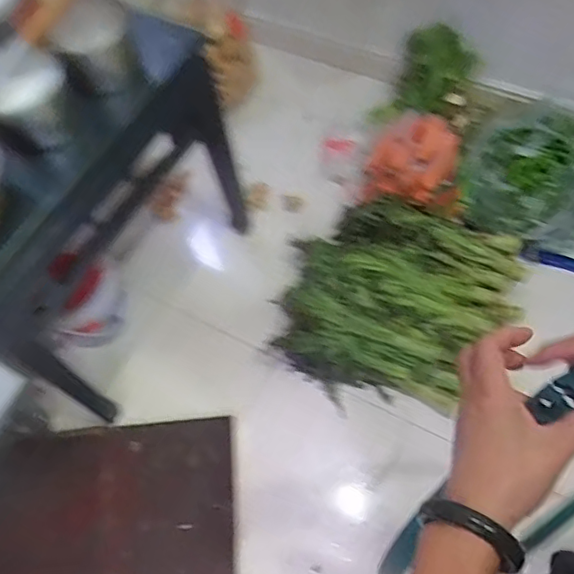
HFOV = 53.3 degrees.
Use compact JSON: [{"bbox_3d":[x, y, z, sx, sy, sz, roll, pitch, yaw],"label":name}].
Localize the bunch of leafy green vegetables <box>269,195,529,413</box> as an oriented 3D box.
[{"bbox_3d":[0.273,0.032,1.445,0.554,0.159,0.476,15,65,14],"label":"bunch of leafy green vegetables"}]

